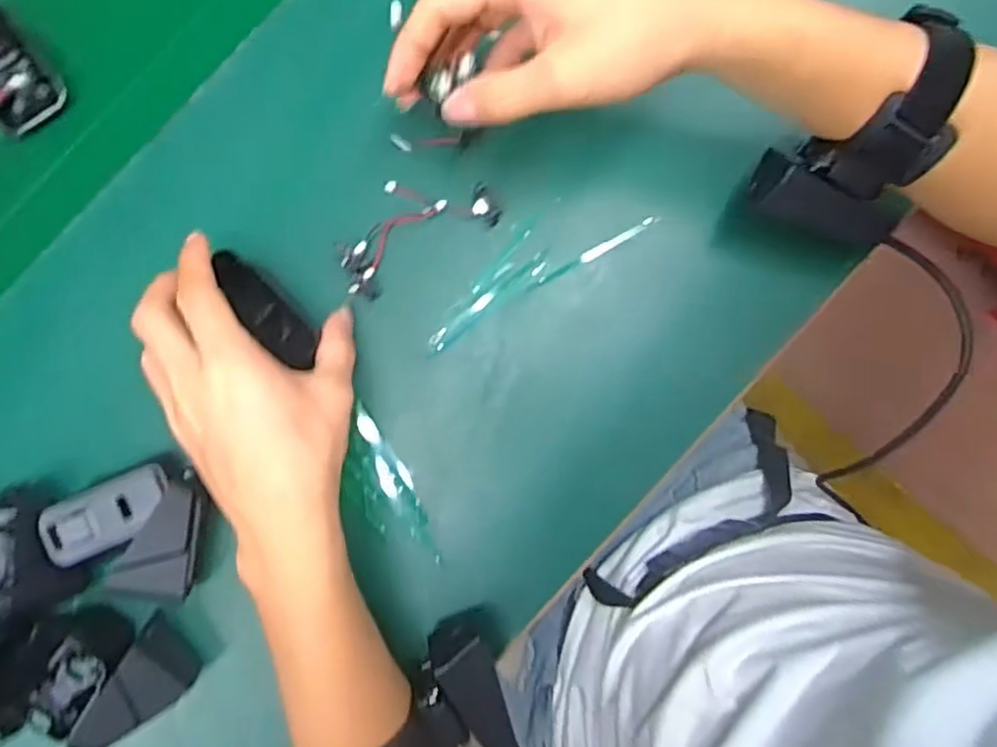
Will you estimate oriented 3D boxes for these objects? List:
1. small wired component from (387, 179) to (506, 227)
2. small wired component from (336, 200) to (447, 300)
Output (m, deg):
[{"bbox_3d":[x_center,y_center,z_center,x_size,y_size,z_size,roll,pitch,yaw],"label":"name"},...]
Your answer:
[{"bbox_3d":[-0.031,-0.103,0.406,0.069,0.015,0.019,16,90,1],"label":"small wired component"},{"bbox_3d":[-0.063,-0.077,0.406,0.029,0.014,0.070,38,91,1],"label":"small wired component"}]

